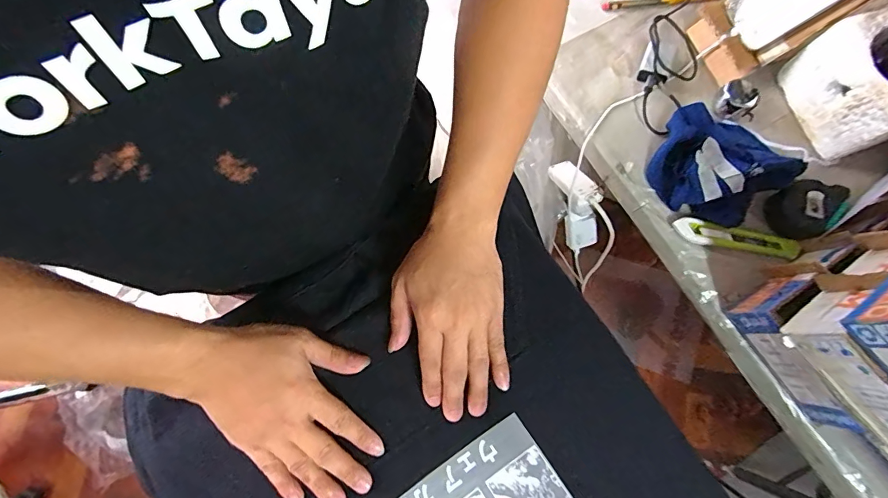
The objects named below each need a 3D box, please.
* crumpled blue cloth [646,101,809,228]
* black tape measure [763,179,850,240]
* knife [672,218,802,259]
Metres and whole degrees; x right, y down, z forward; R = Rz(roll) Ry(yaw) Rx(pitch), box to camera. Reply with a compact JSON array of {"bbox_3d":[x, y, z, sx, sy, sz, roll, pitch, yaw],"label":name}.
[{"bbox_3d":[0.344,-0.104,0.539,0.147,0.054,0.138,30,80,5],"label":"crumpled blue cloth"},{"bbox_3d":[0.455,-0.055,0.538,0.084,0.045,0.067,-25,80,-5],"label":"black tape measure"},{"bbox_3d":[0.367,-0.012,0.537,0.161,0.016,0.027,10,79,2],"label":"knife"}]

